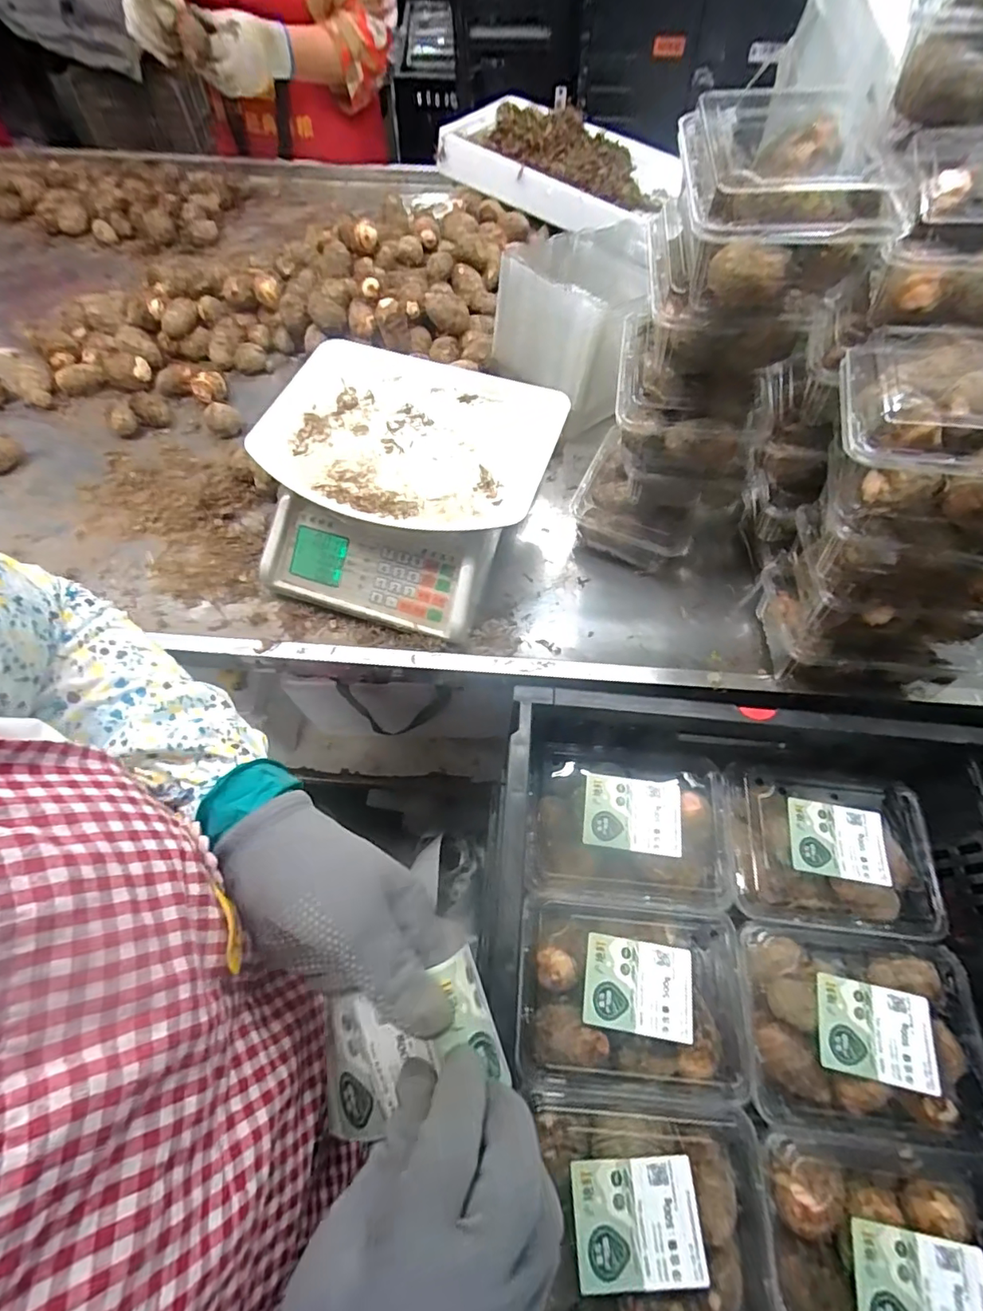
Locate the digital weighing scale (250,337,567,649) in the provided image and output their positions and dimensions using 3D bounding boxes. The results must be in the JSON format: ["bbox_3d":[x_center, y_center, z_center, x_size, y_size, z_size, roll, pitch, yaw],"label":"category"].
[{"bbox_3d":[-0.099,-0.185,0.605,0.301,0.127,0.292,18,63,8],"label":"digital weighing scale"}]

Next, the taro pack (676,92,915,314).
[{"bbox_3d":[0.204,-0.335,0.395,0.131,0.070,0.182,7,62,3],"label":"taro pack"}]

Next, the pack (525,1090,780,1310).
[{"bbox_3d":[0.103,0.378,0.358,0.160,0.057,0.129,4,62,1],"label":"pack"}]

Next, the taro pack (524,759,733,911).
[{"bbox_3d":[0.116,0.147,0.463,0.171,0.045,0.122,5,62,1],"label":"taro pack"}]

